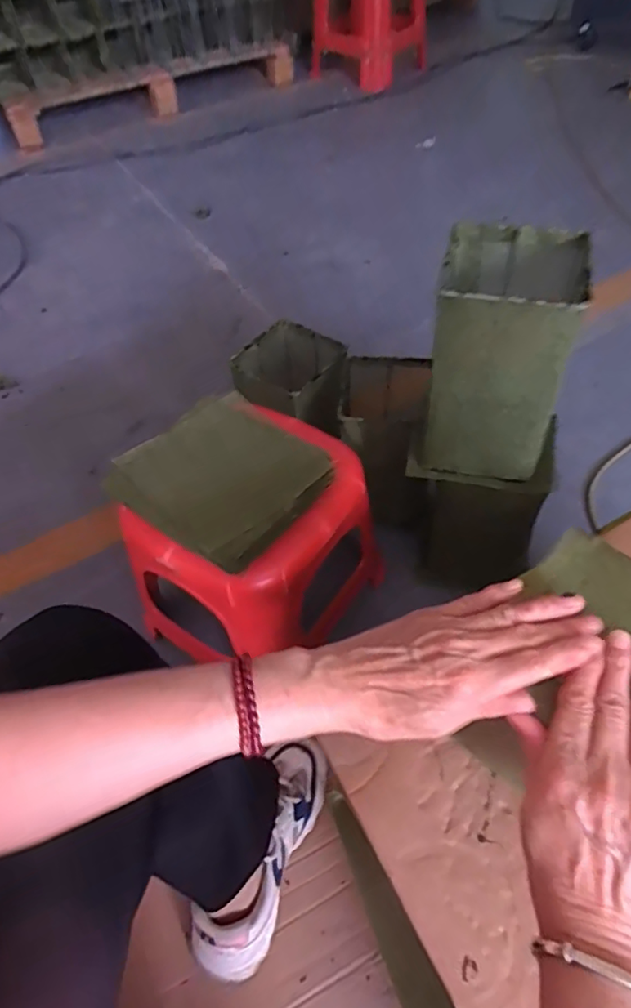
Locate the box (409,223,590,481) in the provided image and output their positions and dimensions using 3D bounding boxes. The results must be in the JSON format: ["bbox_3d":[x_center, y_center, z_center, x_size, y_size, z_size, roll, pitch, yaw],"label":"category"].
[{"bbox_3d":[0.208,-0.167,0.677,0.145,0.244,0.158,13,54,14],"label":"box"}]

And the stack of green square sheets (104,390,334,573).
[{"bbox_3d":[-0.111,-0.033,0.670,0.202,0.032,0.189,30,60,25],"label":"stack of green square sheets"}]

